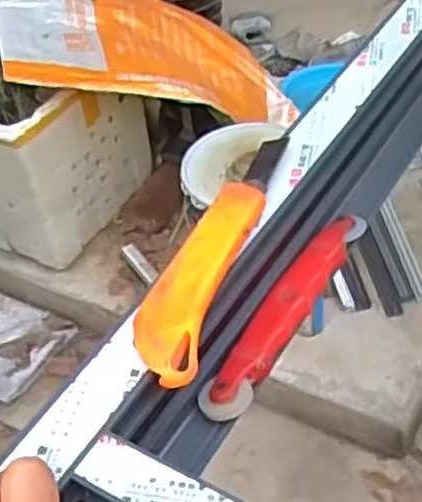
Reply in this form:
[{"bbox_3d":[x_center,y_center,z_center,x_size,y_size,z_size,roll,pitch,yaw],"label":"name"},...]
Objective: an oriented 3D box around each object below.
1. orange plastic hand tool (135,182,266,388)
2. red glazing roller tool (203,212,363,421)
[{"bbox_3d":[-0.008,0.012,0.427,0.039,0.010,0.142,12,50,14],"label":"orange plastic hand tool"},{"bbox_3d":[0.053,0.035,0.500,0.030,0.016,0.191,21,51,27],"label":"red glazing roller tool"}]

